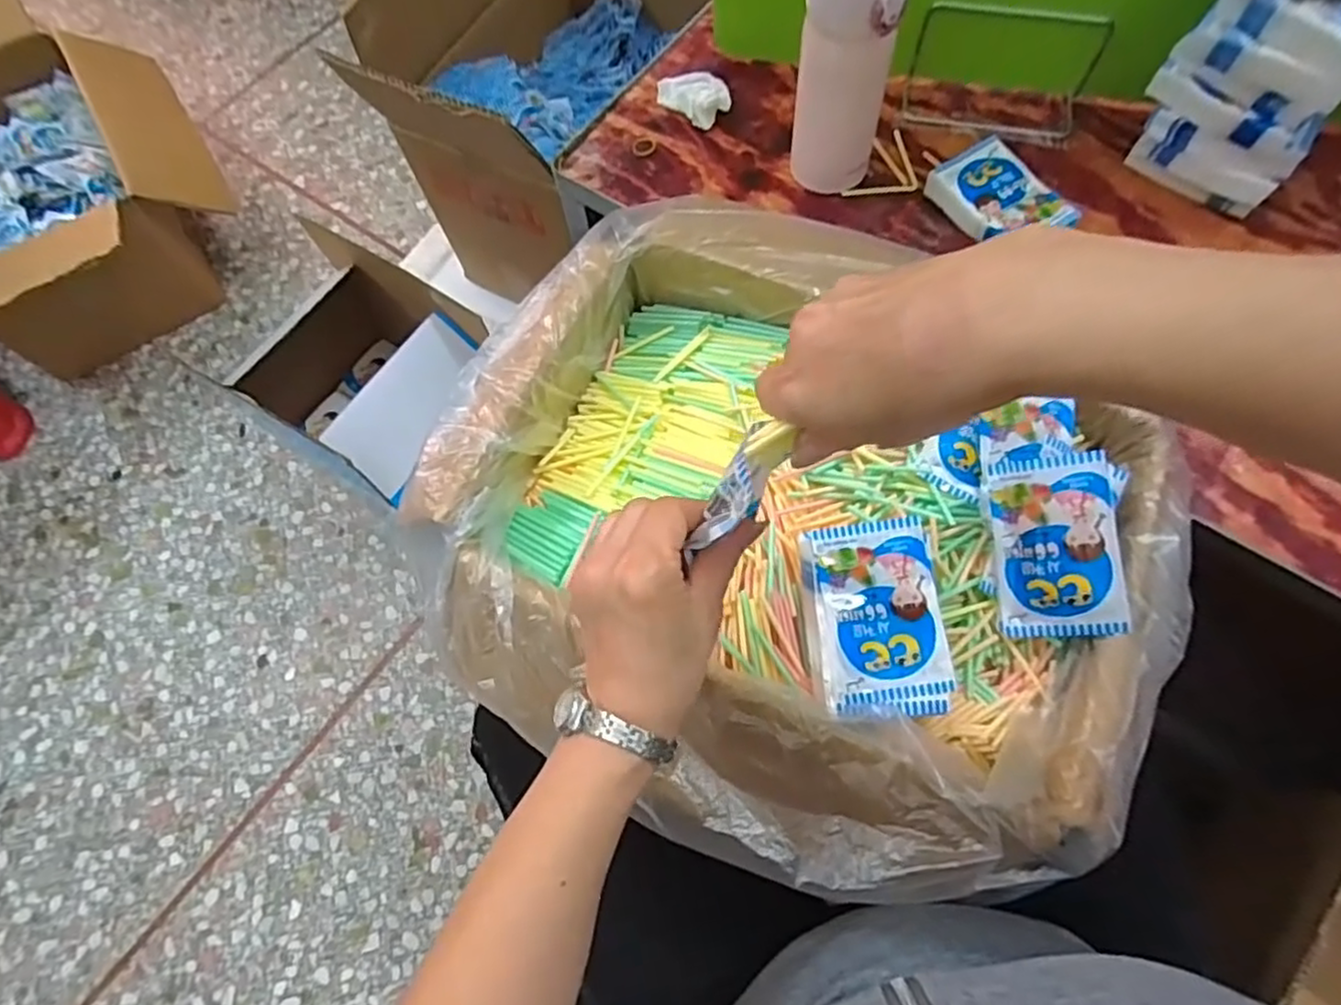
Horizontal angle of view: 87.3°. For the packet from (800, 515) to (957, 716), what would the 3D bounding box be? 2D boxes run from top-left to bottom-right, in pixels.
[{"bbox_3d":[0.123,0.066,0.422,0.073,0.020,0.118,-7,68,1],"label":"packet"}]

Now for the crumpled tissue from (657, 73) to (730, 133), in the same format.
[{"bbox_3d":[0.021,-0.383,0.657,0.056,0.027,0.068,-15,68,-2],"label":"crumpled tissue"}]

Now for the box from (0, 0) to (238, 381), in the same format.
[{"bbox_3d":[-1.131,-0.582,1.265,0.506,0.411,0.697,-30,70,-9],"label":"box"}]

